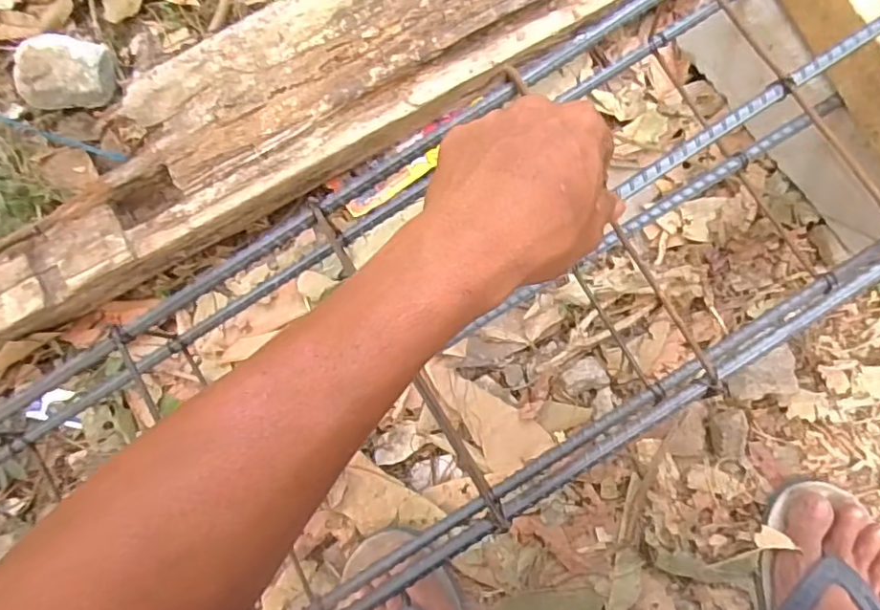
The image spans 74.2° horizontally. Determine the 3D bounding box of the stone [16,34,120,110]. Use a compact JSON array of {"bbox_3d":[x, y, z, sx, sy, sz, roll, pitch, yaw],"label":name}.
[{"bbox_3d":[-0.357,-0.222,0.558,0.073,0.049,0.068,2,82,3],"label":"stone"}]

